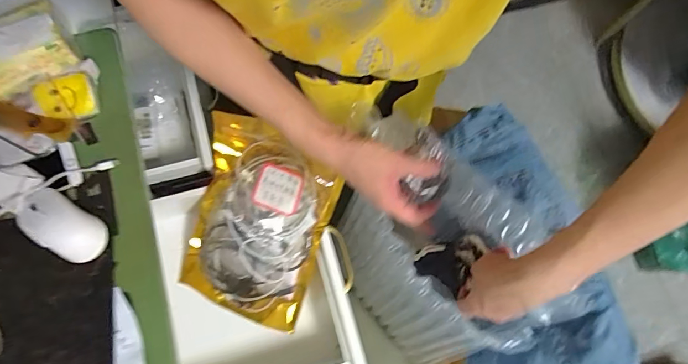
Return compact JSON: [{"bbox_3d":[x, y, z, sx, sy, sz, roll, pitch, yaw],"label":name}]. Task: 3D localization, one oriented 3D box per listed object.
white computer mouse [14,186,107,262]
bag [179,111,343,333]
[{"bbox_3d":[-0.356,0.055,0.536,0.108,0.033,0.059,34,77,7],"label":"white computer mouse"},{"bbox_3d":[-0.123,0.061,0.597,0.195,0.042,0.290,24,107,10],"label":"bag"}]

